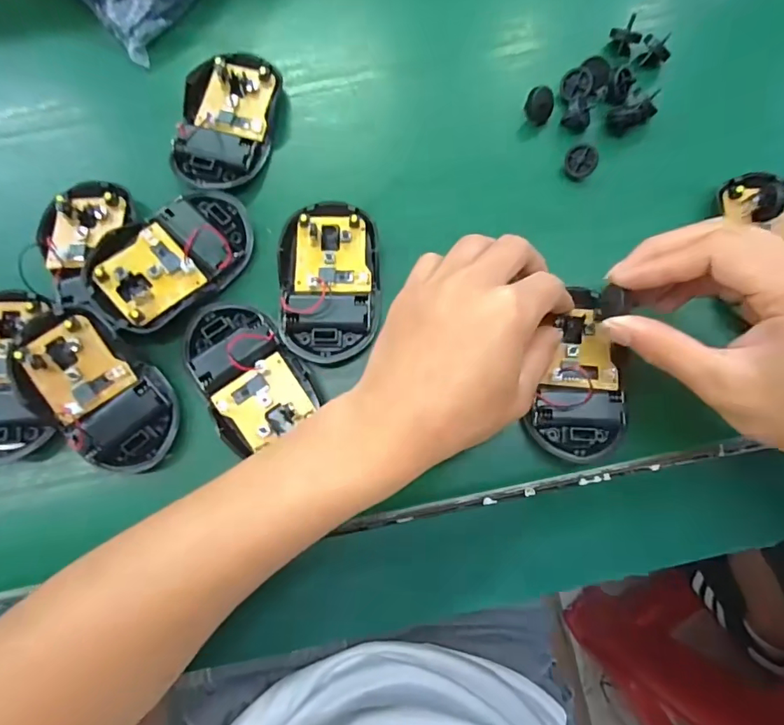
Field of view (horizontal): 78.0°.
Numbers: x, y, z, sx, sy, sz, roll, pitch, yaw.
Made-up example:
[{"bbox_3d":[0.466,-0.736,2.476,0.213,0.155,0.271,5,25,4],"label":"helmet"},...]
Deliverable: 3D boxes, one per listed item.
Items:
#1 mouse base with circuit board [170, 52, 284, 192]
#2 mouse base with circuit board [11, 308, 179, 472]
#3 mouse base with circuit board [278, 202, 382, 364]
[{"bbox_3d":[-0.105,-0.152,0.308,0.056,0.017,0.092,8,79,1],"label":"mouse base with circuit board"},{"bbox_3d":[-0.160,0.015,0.265,0.054,0.026,0.094,-42,82,-8],"label":"mouse base with circuit board"},{"bbox_3d":[-0.037,-0.049,0.280,0.058,0.018,0.094,-3,79,-1],"label":"mouse base with circuit board"}]

